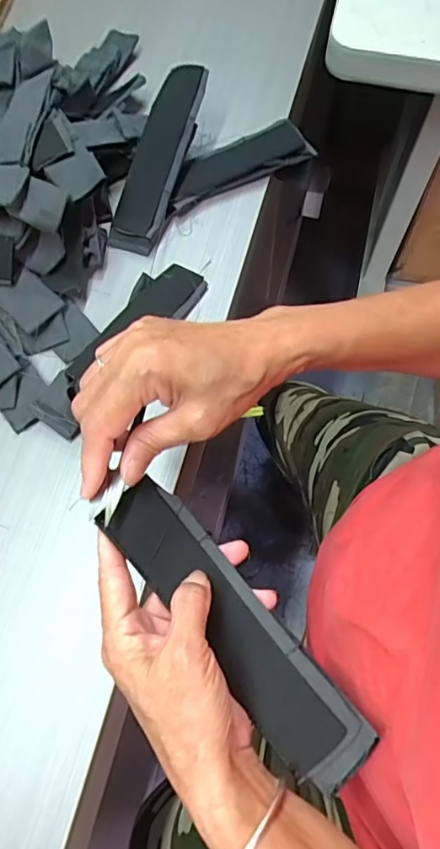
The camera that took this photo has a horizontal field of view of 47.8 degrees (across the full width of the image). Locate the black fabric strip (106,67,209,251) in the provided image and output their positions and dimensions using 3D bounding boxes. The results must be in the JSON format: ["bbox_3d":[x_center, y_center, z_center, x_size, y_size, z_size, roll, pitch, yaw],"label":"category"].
[{"bbox_3d":[-0.064,-0.266,0.497,0.052,0.018,0.188,19,91,9],"label":"black fabric strip"}]

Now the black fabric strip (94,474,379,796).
[{"bbox_3d":[0.007,0.115,0.284,0.046,0.022,0.190,-39,81,-12],"label":"black fabric strip"}]

